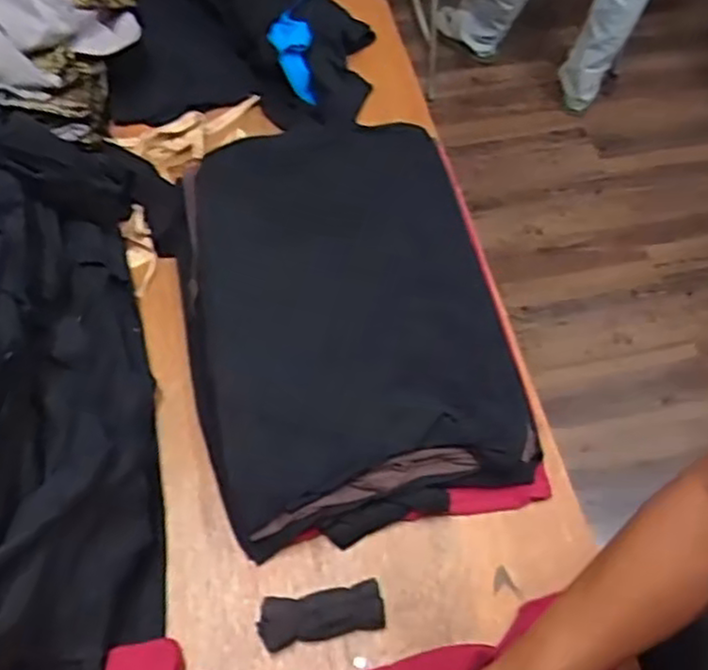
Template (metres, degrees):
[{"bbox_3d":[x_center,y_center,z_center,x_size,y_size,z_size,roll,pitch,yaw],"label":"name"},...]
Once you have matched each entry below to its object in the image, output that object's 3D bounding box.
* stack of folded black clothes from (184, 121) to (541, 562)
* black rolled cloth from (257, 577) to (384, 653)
[{"bbox_3d":[-0.013,-0.038,0.885,0.376,0.068,0.531,-12,62,-8],"label":"stack of folded black clothes"},{"bbox_3d":[-0.034,0.284,0.736,0.126,0.032,0.048,-10,61,-7],"label":"black rolled cloth"}]

